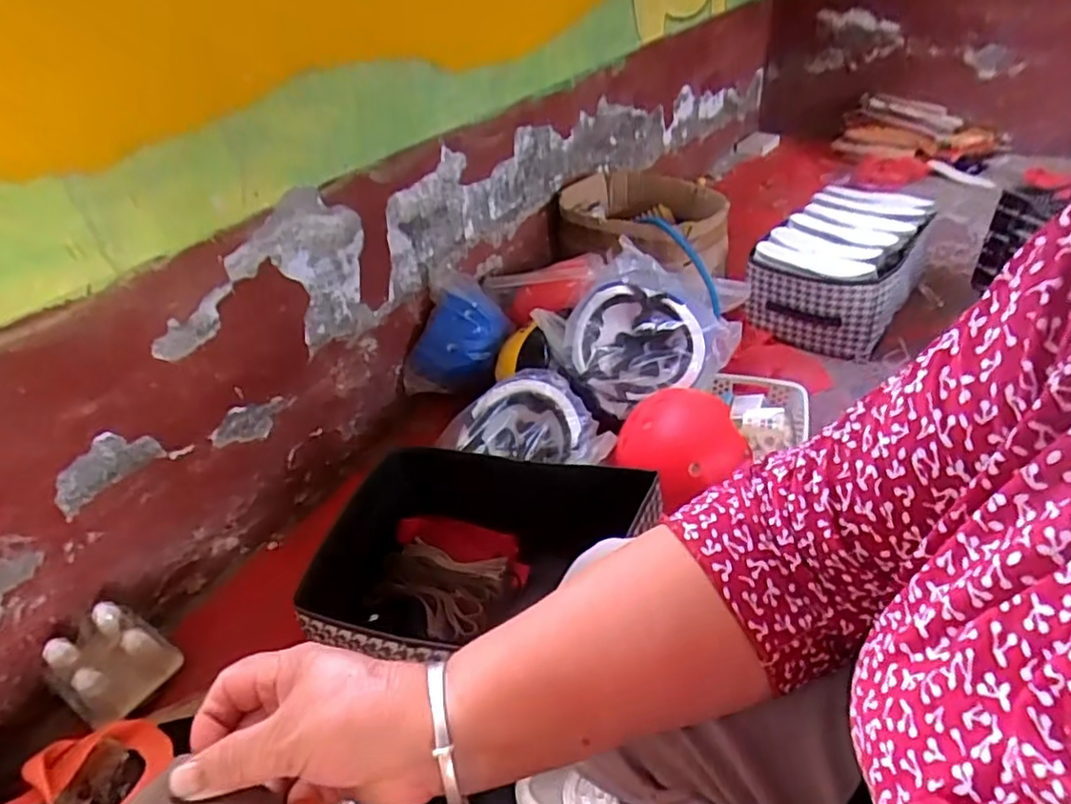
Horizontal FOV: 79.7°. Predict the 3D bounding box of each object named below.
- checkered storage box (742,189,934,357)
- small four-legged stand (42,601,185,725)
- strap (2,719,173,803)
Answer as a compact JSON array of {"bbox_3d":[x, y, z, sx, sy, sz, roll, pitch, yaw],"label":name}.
[{"bbox_3d":[0.688,-0.305,1.444,0.279,0.192,0.442,21,45,30],"label":"checkered storage box"},{"bbox_3d":[-0.549,0.333,0.832,0.094,0.097,0.120,17,43,27],"label":"small four-legged stand"},{"bbox_3d":[-0.438,0.381,0.626,0.137,0.067,0.156,4,39,13],"label":"strap"}]

